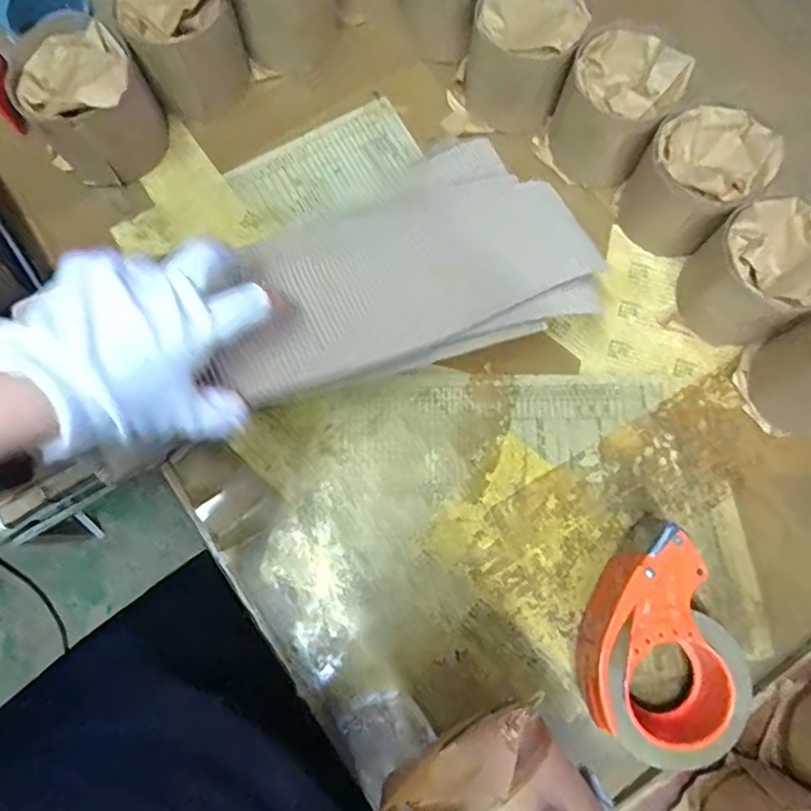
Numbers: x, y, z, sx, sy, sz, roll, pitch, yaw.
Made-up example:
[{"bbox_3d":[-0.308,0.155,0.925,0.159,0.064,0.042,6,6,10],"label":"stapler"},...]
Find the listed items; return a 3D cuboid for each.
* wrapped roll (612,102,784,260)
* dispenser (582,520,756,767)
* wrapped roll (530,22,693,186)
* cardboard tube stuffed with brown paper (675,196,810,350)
[{"bbox_3d":[0.249,-0.195,0.537,0.091,0.101,0.092,0,77,1],"label":"wrapped roll"},{"bbox_3d":[0.185,0.186,0.472,0.116,0.061,0.166,-20,78,-4],"label":"dispenser"},{"bbox_3d":[0.185,-0.266,0.558,0.092,0.091,0.106,38,80,8],"label":"wrapped roll"},{"bbox_3d":[0.291,-0.108,0.515,0.104,0.103,0.095,-42,80,-8],"label":"cardboard tube stuffed with brown paper"}]

